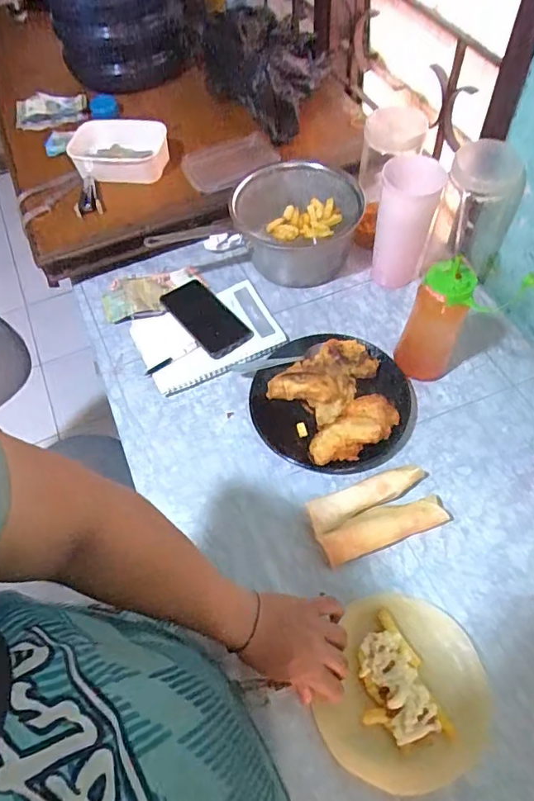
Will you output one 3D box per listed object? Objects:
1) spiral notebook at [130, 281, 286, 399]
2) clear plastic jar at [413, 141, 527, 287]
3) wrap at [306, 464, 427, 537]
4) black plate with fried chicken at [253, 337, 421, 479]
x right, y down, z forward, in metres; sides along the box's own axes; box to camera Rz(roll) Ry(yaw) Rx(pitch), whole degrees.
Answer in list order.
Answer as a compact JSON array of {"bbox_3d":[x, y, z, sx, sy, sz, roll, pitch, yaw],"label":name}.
[{"bbox_3d":[-0.091,-0.098,0.798,0.210,0.025,0.144,-22,59,-10],"label":"spiral notebook"},{"bbox_3d":[0.305,-0.266,0.766,0.105,0.196,0.079,22,62,17],"label":"clear plastic jar"},{"bbox_3d":[0.127,0.121,0.653,0.159,0.026,0.040,-22,59,-10],"label":"wrap"},{"bbox_3d":[0.092,-0.008,0.713,0.224,0.064,0.202,5,58,7],"label":"black plate with fried chicken"}]

